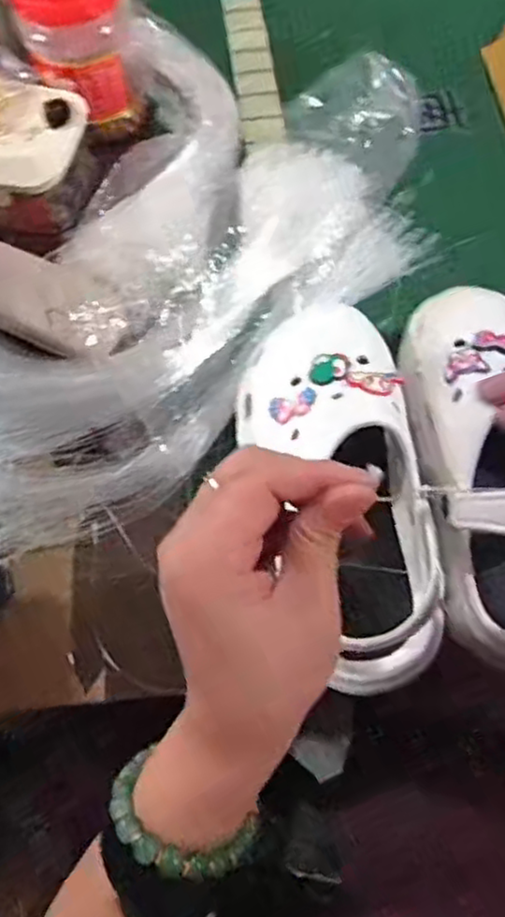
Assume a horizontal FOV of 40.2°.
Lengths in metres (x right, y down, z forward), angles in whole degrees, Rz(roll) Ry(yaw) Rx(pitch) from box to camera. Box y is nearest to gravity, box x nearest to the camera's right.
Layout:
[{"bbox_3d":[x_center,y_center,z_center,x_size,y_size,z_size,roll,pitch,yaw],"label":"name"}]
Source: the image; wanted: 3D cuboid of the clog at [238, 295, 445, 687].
[{"bbox_3d":[0.060,0.009,0.422,0.106,0.070,0.244,-14,75,-6],"label":"clog"}]

